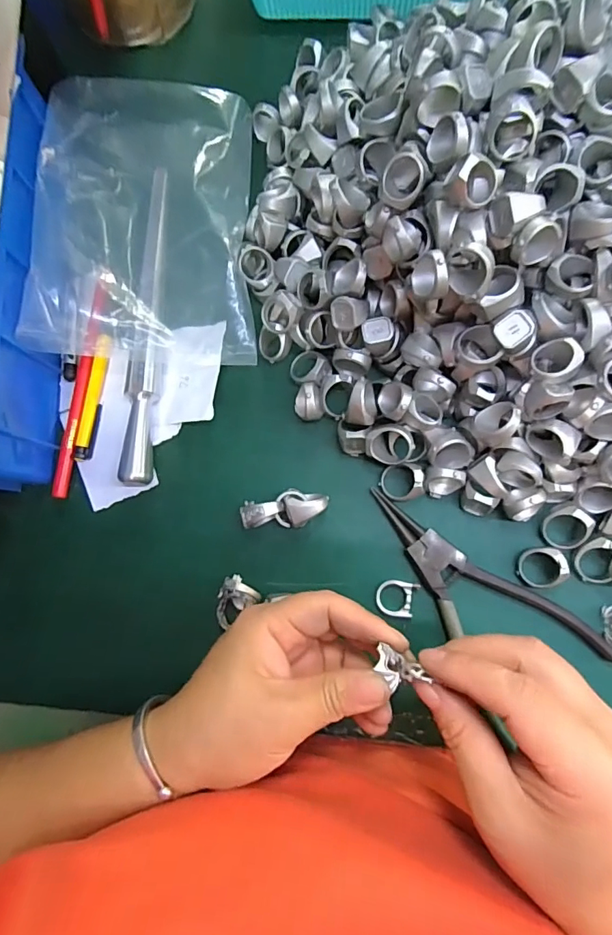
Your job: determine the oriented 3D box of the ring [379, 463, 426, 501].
[{"bbox_3d":[0.063,0.009,0.299,0.030,0.012,0.024,6,94,34],"label":"ring"}]

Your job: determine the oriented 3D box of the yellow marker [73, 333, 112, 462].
[{"bbox_3d":[-0.149,-0.049,0.324,0.010,0.009,0.087,10,87,6],"label":"yellow marker"}]

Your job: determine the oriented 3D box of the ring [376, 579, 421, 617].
[{"bbox_3d":[0.057,0.082,0.294,0.025,0.004,0.021,11,87,6],"label":"ring"}]

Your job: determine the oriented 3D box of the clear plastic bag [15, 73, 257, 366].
[{"bbox_3d":[-0.108,-0.172,0.311,0.149,0.042,0.199,2,86,6],"label":"clear plastic bag"}]

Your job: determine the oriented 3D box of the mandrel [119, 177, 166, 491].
[{"bbox_3d":[-0.109,-0.100,0.317,0.018,0.019,0.222,1,86,6],"label":"mandrel"}]

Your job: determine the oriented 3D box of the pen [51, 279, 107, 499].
[{"bbox_3d":[-0.157,-0.055,0.323,0.012,0.007,0.150,6,86,6],"label":"pen"}]

